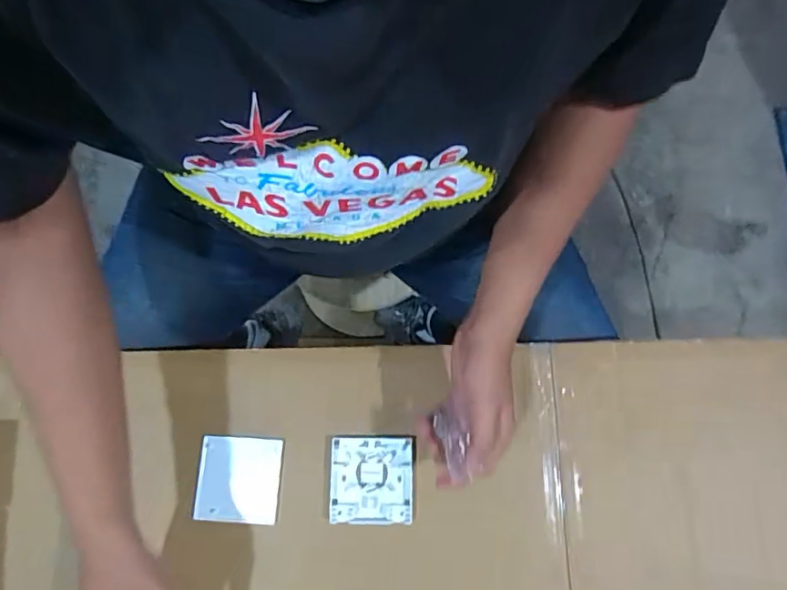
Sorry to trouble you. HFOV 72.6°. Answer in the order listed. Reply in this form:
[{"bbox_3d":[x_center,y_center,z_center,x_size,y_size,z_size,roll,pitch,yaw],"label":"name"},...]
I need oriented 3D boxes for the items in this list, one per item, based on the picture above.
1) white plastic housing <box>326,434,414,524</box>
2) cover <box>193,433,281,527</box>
[{"bbox_3d":[-0.024,0.198,0.575,0.086,0.008,0.088,1,77,0],"label":"white plastic housing"},{"bbox_3d":[-0.166,0.197,0.574,0.088,0.004,0.086,3,77,0],"label":"cover"}]

